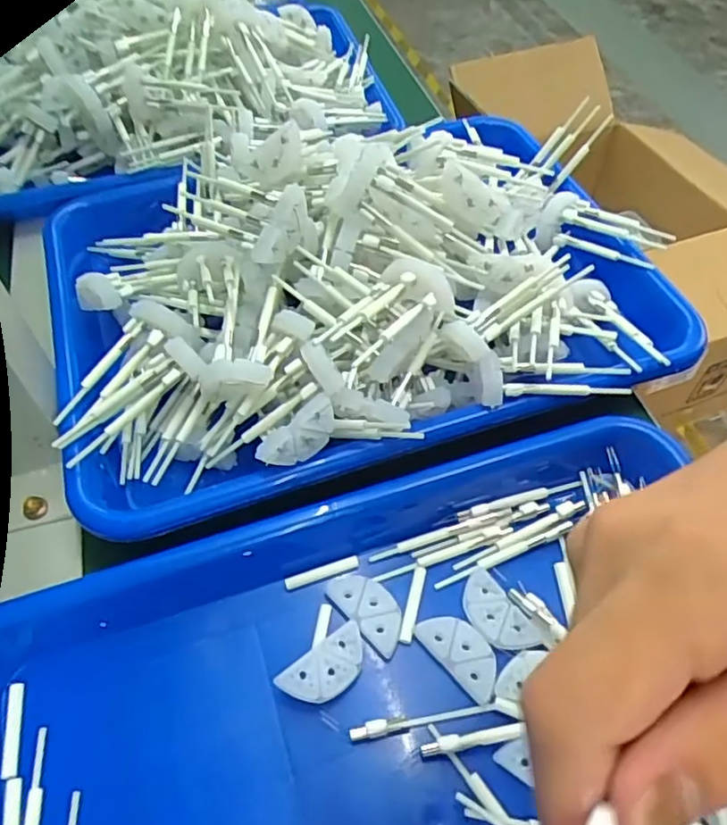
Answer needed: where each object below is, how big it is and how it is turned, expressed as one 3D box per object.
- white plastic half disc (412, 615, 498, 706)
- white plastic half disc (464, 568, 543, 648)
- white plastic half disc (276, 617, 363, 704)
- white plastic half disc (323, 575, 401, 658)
[{"bbox_3d":[0.041,0.098,0.256,0.019,0.004,0.038,-36,61,-23],"label":"white plastic half disc"},{"bbox_3d":[0.056,0.086,0.264,0.021,0.004,0.037,-29,58,-19],"label":"white plastic half disc"},{"bbox_3d":[-0.014,0.102,0.248,0.038,0.007,0.020,-34,60,-21],"label":"white plastic half disc"},{"bbox_3d":[0.003,0.084,0.267,0.019,0.005,0.038,-37,61,-23],"label":"white plastic half disc"}]

